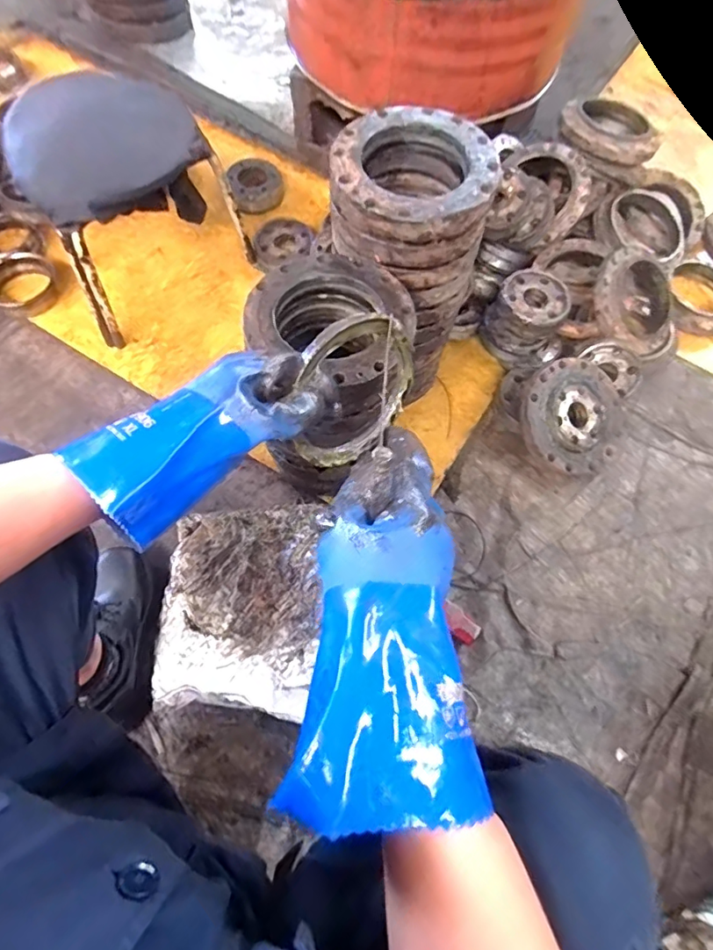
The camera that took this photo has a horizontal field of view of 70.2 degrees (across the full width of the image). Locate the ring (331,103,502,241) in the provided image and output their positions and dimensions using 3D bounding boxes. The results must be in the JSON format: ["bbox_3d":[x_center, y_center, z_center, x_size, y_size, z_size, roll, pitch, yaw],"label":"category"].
[{"bbox_3d":[0.069,-0.369,0.611,0.196,0.032,0.186,1,67,-3],"label":"ring"}]

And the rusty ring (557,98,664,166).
[{"bbox_3d":[0.490,-0.668,0.980,0.185,0.035,0.145,-5,67,-6],"label":"rusty ring"}]

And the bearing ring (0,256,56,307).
[{"bbox_3d":[-0.678,-0.388,1.017,0.128,0.031,0.128,1,67,-3],"label":"bearing ring"}]

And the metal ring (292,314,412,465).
[{"bbox_3d":[0.002,-0.080,0.497,0.140,0.159,0.019,-20,45,-37],"label":"metal ring"}]

